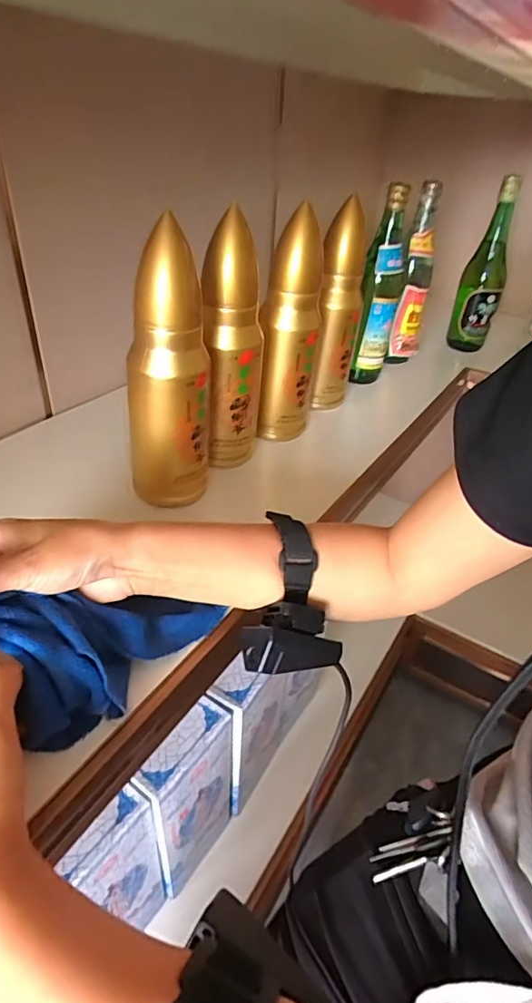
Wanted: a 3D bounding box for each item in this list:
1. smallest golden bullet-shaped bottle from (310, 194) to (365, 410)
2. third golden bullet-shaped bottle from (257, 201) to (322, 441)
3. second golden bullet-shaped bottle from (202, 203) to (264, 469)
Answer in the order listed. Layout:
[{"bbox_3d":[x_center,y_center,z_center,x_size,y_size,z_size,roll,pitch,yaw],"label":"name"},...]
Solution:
[{"bbox_3d":[0.089,-0.230,0.648,0.056,0.230,0.051,11,36,7],"label":"smallest golden bullet-shaped bottle"},{"bbox_3d":[0.027,-0.182,0.569,0.061,0.231,0.064,8,36,3],"label":"third golden bullet-shaped bottle"},{"bbox_3d":[-0.034,-0.149,0.521,0.059,0.225,0.073,1,36,-6],"label":"second golden bullet-shaped bottle"}]

